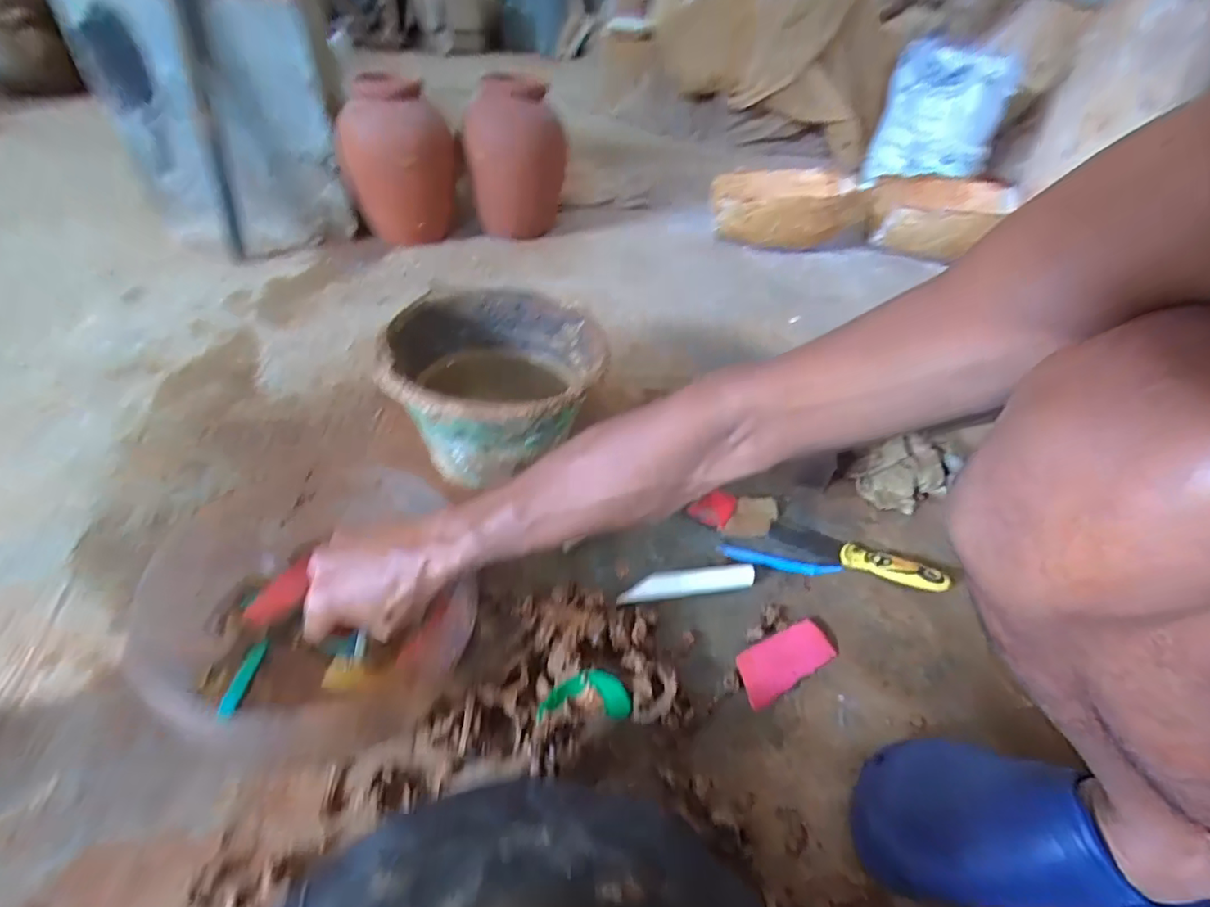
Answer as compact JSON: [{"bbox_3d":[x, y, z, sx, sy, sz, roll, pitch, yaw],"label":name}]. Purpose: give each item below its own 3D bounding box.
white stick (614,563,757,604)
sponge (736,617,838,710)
[{"bbox_3d":[0.088,0.137,0.595,0.147,0.028,0.005,-5,2,-10],"label":"white stick"},{"bbox_3d":[0.175,0.200,0.546,0.106,0.012,0.046,-18,47,-25],"label":"sponge"}]

